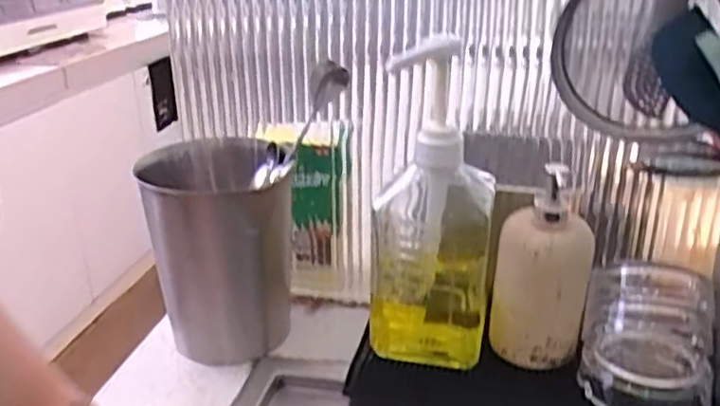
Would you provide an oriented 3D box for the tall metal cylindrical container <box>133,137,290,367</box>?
[{"bbox_3d":[-0.129,0.048,0.654,0.130,0.182,0.137,-1,24,1],"label":"tall metal cylindrical container"}]

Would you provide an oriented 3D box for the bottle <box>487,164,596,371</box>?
[{"bbox_3d":[0.161,0.065,0.611,0.084,0.179,0.065,0,24,3],"label":"bottle"}]

